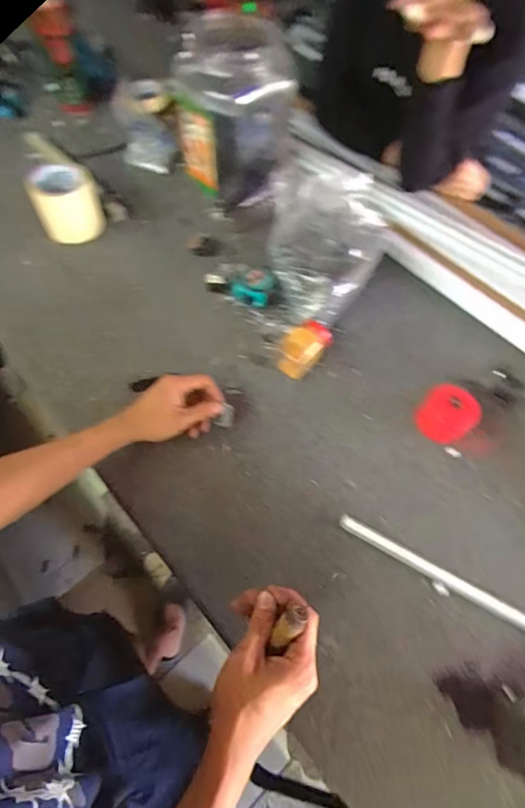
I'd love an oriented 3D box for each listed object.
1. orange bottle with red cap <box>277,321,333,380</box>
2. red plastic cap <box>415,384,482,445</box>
[{"bbox_3d":[0.062,-0.088,0.673,0.059,0.044,0.092,32,64,14],"label":"orange bottle with red cap"},{"bbox_3d":[0.254,0.014,0.616,0.068,0.053,0.072,-36,68,-20],"label":"red plastic cap"}]

